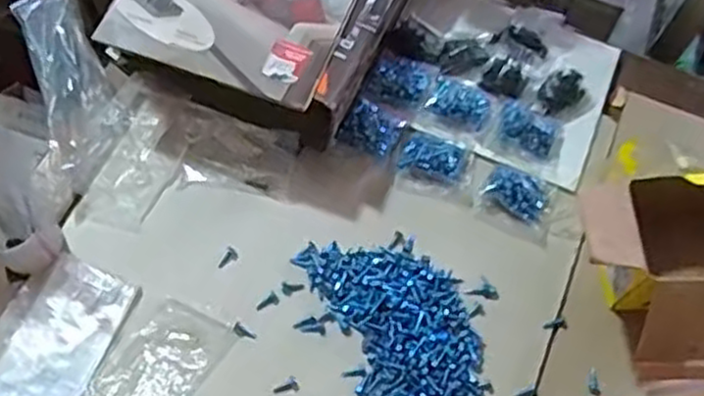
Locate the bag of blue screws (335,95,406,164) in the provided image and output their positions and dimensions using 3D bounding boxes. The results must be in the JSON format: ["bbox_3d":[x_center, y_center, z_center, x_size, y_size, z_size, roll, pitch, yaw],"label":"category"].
[{"bbox_3d":[0.021,-0.070,0.749,0.059,0.017,0.055,24,67,7],"label":"bag of blue screws"}]

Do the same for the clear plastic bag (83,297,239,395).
[{"bbox_3d":[-0.172,0.153,0.649,0.080,0.011,0.127,32,68,10],"label":"clear plastic bag"}]

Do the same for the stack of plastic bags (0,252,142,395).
[{"bbox_3d":[-0.263,0.136,0.650,0.083,0.011,0.160,23,66,7],"label":"stack of plastic bags"}]

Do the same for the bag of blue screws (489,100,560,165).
[{"bbox_3d":[0.186,-0.071,0.761,0.069,0.021,0.053,17,66,4],"label":"bag of blue screws"}]

